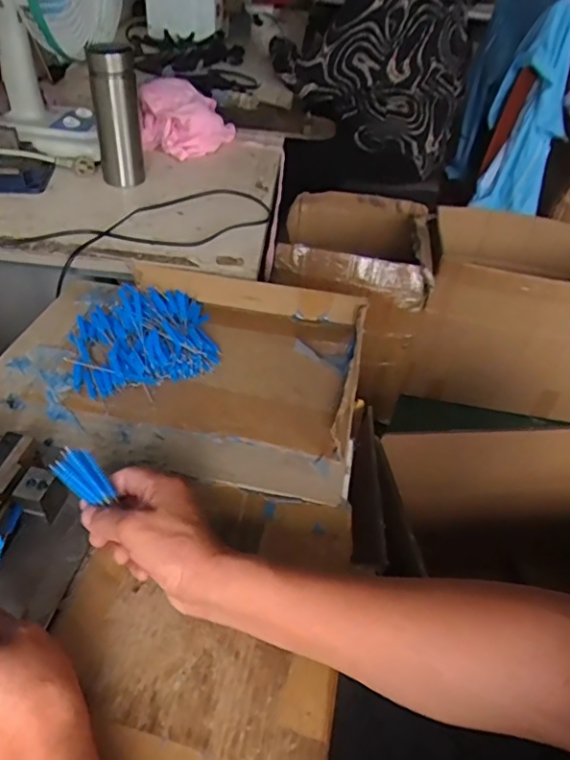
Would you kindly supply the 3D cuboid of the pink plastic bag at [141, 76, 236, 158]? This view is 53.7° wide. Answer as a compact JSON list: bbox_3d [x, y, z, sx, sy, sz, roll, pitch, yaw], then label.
[{"bbox_3d":[-0.191,-0.513,1.108,0.183,0.101,0.176,-3,43,-9],"label":"pink plastic bag"}]

